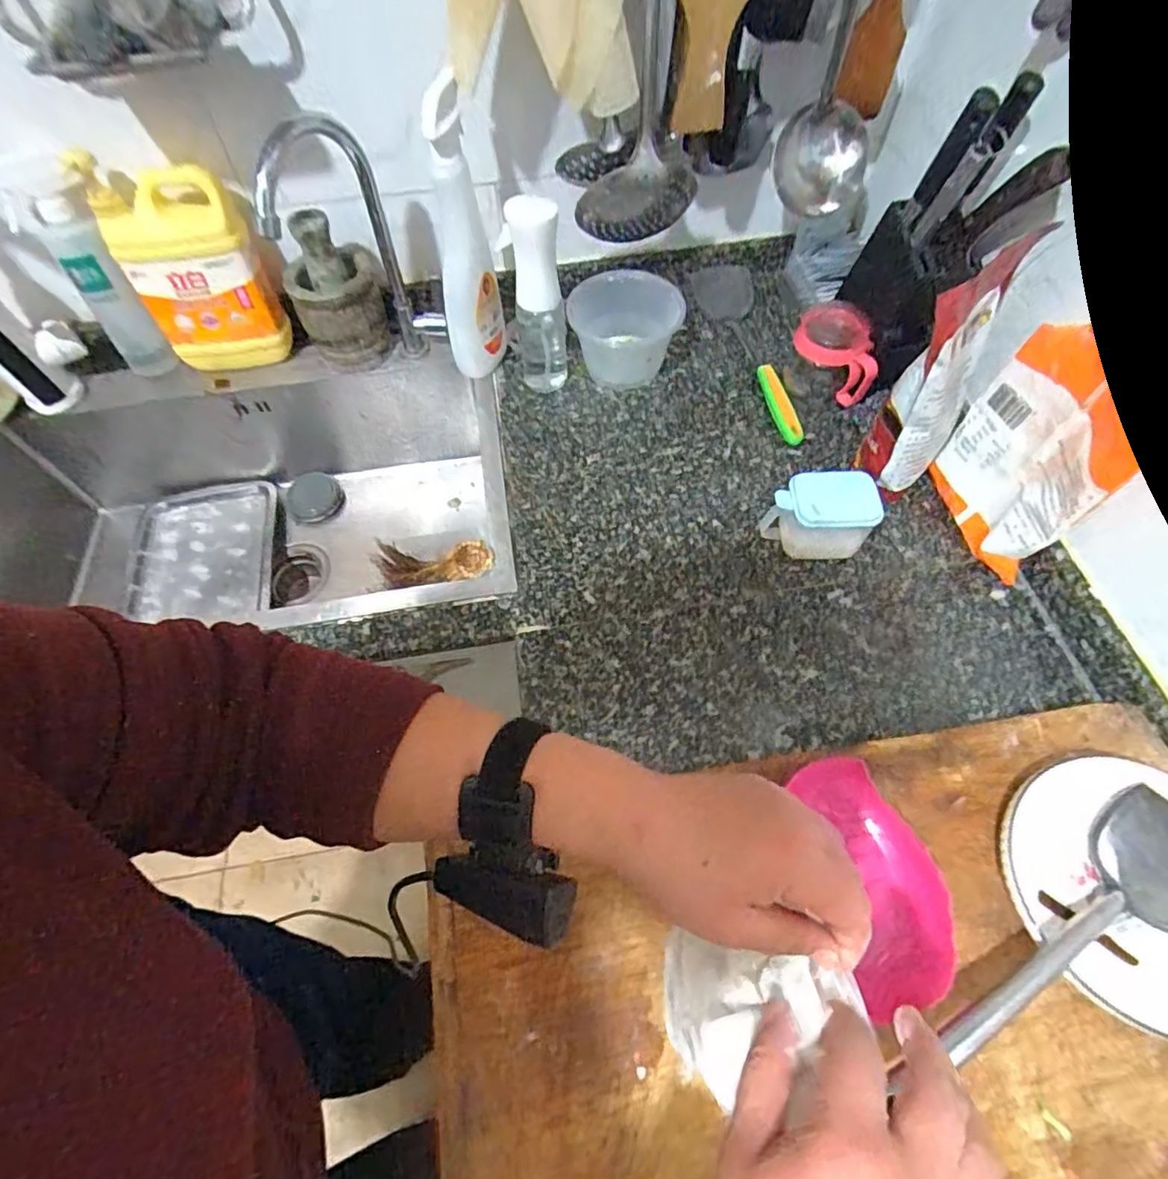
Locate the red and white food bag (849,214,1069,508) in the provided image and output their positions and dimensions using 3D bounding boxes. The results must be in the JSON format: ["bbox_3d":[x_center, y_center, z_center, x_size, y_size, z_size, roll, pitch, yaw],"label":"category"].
[{"bbox_3d":[0.351,-0.196,0.583,0.066,0.250,0.144,37,67,20],"label":"red and white food bag"}]

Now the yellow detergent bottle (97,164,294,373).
[{"bbox_3d":[-0.490,-0.395,0.753,0.158,0.215,0.071,-8,60,-3],"label":"yellow detergent bottle"}]

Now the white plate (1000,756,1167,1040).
[{"bbox_3d":[0.392,0.209,0.418,0.155,0.041,0.167,0,60,1],"label":"white plate"}]

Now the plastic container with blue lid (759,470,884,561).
[{"bbox_3d":[0.240,-0.074,0.609,0.095,0.090,0.055,5,60,4],"label":"plastic container with blue lid"}]

